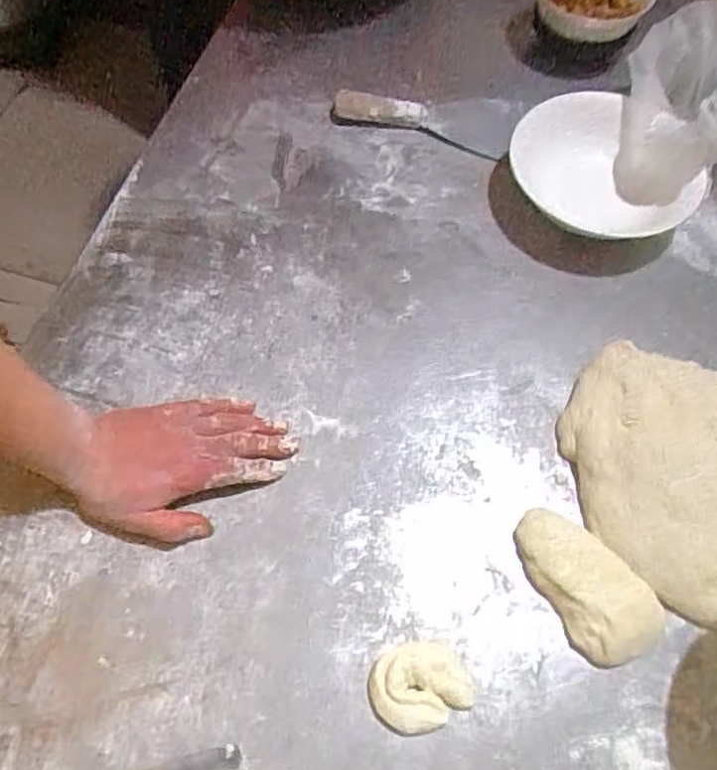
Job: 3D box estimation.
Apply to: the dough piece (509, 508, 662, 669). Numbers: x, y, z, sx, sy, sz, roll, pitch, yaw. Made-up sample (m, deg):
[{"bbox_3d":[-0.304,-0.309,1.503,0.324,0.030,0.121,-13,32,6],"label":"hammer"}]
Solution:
[{"bbox_3d":[0.166,0.145,0.480,0.062,0.028,0.118,-31,69,-15],"label":"dough piece"}]

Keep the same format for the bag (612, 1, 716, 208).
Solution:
[{"bbox_3d":[0.297,-0.259,0.594,0.117,0.147,0.143,29,67,12],"label":"bag"}]

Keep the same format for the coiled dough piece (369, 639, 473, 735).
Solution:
[{"bbox_3d":[0.042,0.210,0.454,0.066,0.017,0.056,-29,68,-14],"label":"coiled dough piece"}]

